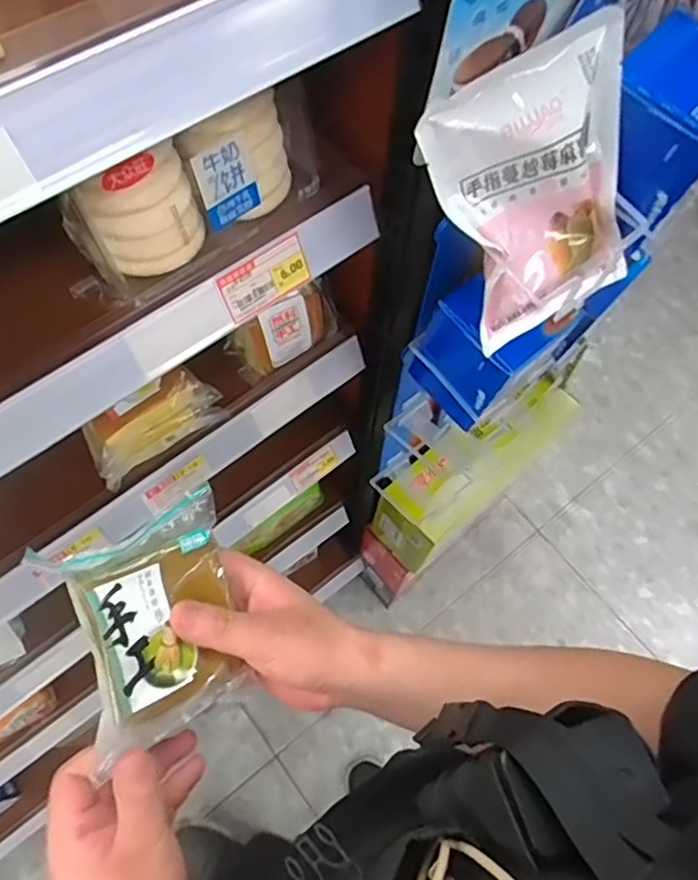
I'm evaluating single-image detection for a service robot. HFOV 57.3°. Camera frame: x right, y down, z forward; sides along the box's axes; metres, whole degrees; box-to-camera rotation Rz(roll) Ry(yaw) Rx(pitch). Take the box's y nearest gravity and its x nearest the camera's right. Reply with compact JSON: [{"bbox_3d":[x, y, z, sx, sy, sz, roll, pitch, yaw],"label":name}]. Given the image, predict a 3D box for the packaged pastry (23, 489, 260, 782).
[{"bbox_3d":[-0.117,0.112,0.402,0.106,0.036,0.130,-20,94,-46],"label":"packaged pastry"}]

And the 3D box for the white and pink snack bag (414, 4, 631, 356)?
[{"bbox_3d":[0.121,-0.149,0.392,0.128,0.158,0.028,-29,34,-7],"label":"white and pink snack bag"}]

